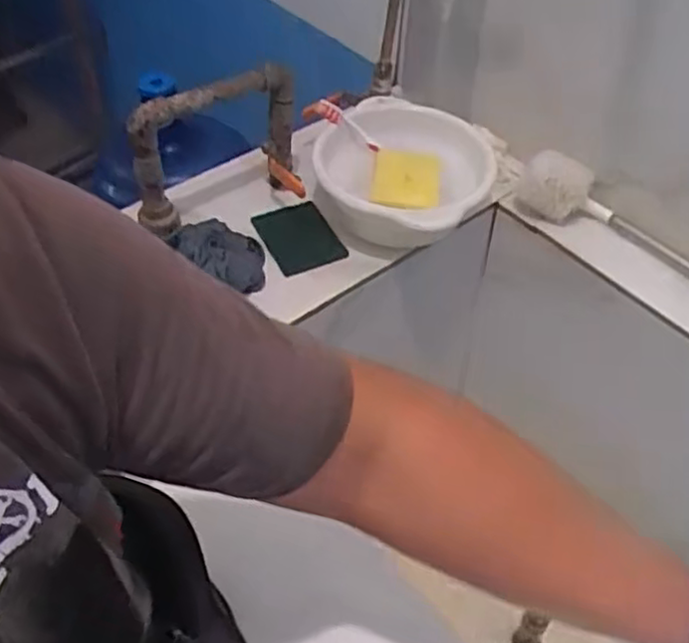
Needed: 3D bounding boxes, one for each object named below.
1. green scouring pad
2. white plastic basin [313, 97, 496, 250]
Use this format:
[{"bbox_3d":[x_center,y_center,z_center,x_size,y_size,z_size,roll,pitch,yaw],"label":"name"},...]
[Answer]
[{"bbox_3d":[-0.050,-0.093,0.809,0.078,0.011,0.092,-20,60,-16],"label":"green scouring pad"},{"bbox_3d":[0.060,-0.161,0.815,0.186,0.076,0.192,1,49,-1],"label":"white plastic basin"}]

